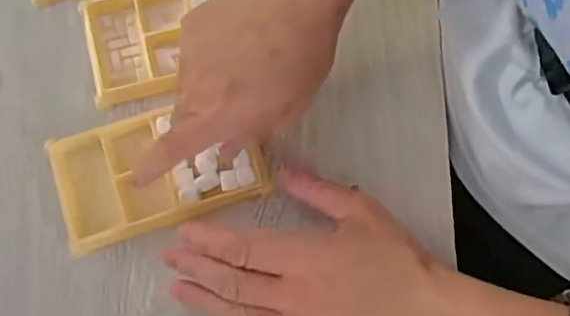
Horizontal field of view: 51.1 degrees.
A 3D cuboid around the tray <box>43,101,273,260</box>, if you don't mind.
[{"bbox_3d":[-0.084,0.006,0.393,0.134,0.013,0.077,-17,79,-3],"label":"tray"}]

